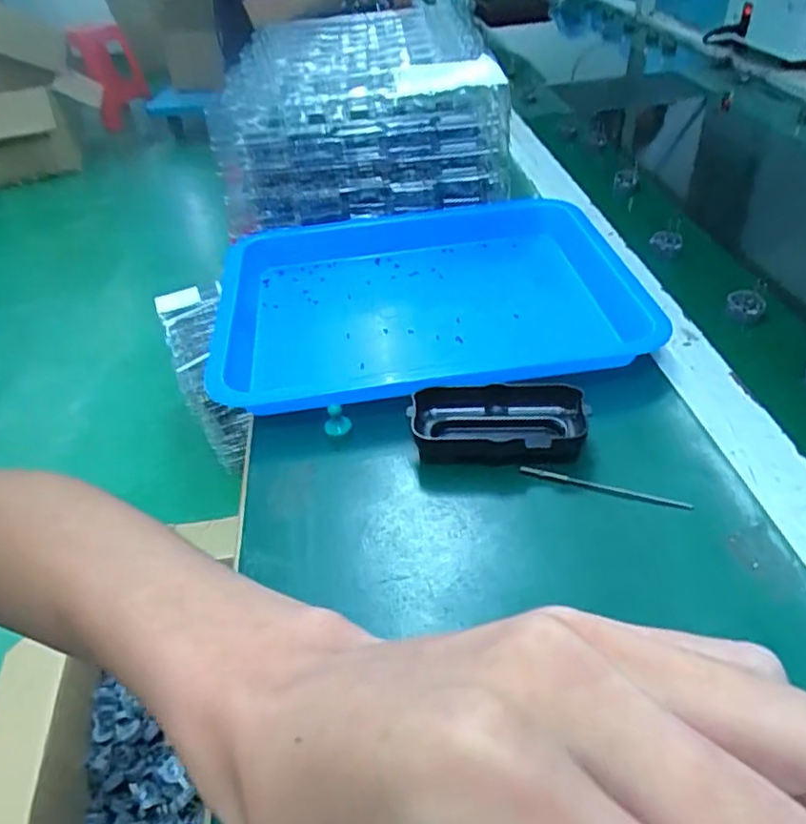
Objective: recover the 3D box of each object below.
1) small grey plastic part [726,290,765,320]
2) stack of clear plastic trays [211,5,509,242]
[{"bbox_3d":[0.279,-0.088,0.518,0.025,0.007,0.025,-4,83,34],"label":"small grey plastic part"},{"bbox_3d":[-0.059,-0.360,0.748,0.285,0.141,0.408,-7,41,-2],"label":"stack of clear plastic trays"}]

